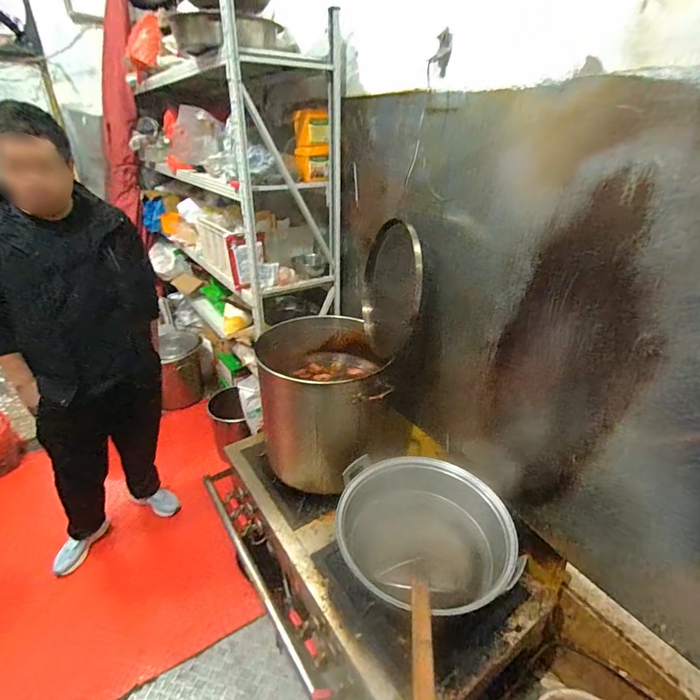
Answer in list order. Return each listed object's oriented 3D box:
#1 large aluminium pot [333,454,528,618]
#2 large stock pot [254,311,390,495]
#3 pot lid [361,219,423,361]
[{"bbox_3d":[0.205,0.551,1.204,0.461,0.228,0.434,1,29,0],"label":"large aluminium pot"},{"bbox_3d":[-0.096,0.192,1.527,0.447,0.444,0.524,-5,29,-10],"label":"large stock pot"},{"bbox_3d":[0.137,-0.207,1.419,0.061,0.518,0.479,1,63,-13],"label":"pot lid"}]

